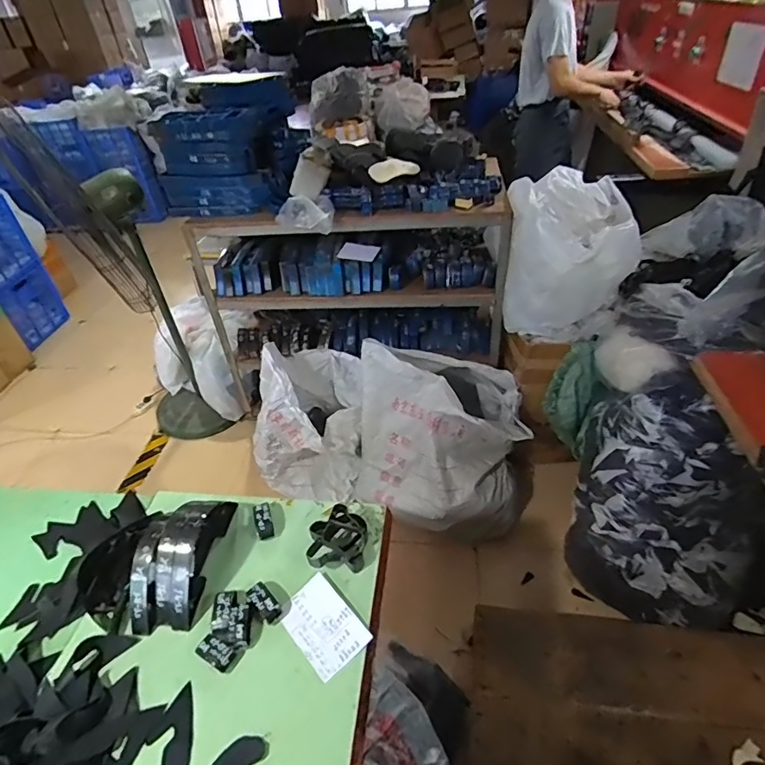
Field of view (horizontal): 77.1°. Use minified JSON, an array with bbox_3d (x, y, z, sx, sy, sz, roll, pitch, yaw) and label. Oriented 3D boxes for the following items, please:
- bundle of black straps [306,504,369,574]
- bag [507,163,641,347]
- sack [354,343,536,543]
[{"bbox_3d":[-0.087,0.308,0.940,0.111,0.067,0.123,2,43,-5],"label":"bundle of black straps"},{"bbox_3d":[0.614,-0.402,1.630,0.436,0.480,0.309,3,43,-3],"label":"bag"},{"bbox_3d":[0.194,0.206,1.732,0.645,0.486,0.503,5,43,-1],"label":"sack"}]

